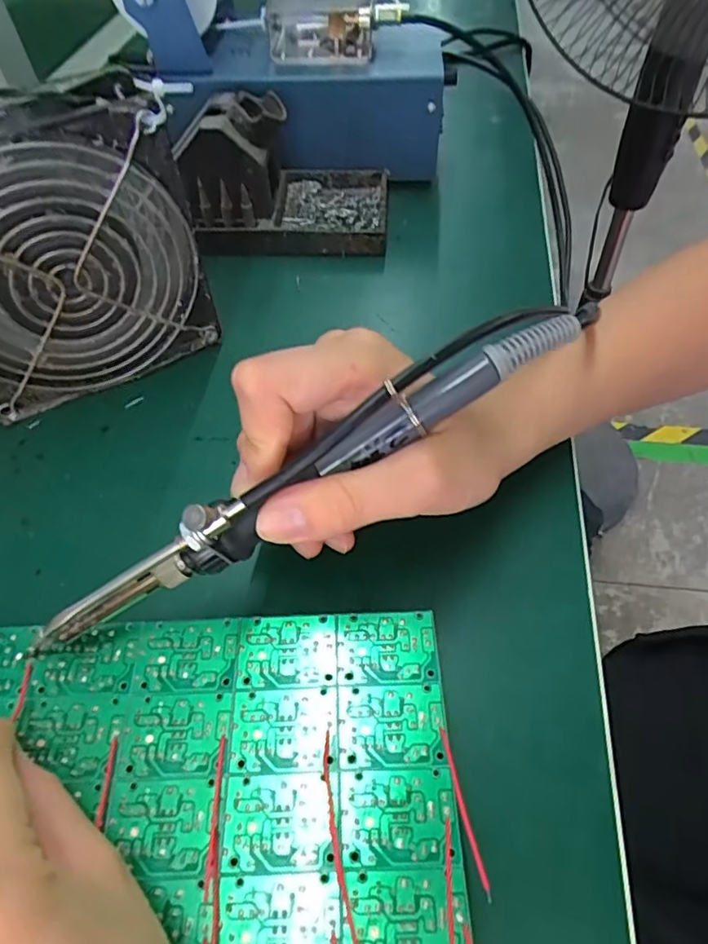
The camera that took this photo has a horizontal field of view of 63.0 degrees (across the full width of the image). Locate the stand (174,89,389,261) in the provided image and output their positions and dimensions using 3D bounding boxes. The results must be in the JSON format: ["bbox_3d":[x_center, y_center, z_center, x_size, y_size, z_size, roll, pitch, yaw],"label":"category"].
[{"bbox_3d":[-0.042,-0.185,0.353,0.126,0.066,0.079,0,54,3],"label":"stand"}]

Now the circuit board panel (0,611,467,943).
[{"bbox_3d":[-0.057,0.094,0.180,0.169,0.004,0.099,-1,55,0],"label":"circuit board panel"}]

